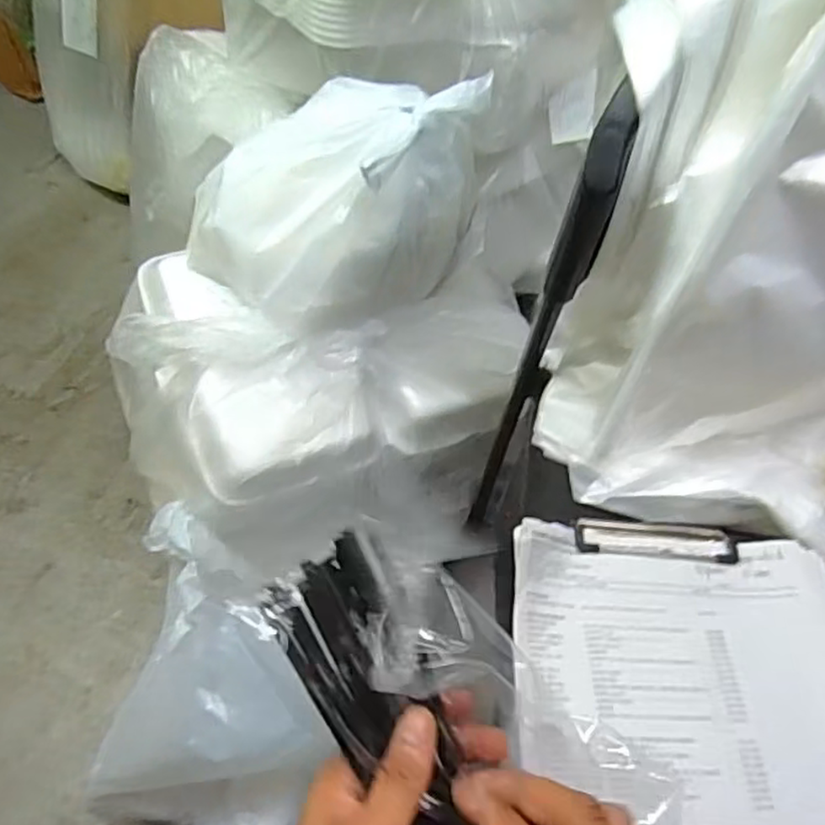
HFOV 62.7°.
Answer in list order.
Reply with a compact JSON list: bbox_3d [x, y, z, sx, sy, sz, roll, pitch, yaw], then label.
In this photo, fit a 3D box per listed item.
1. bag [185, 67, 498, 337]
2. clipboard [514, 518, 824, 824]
[{"bbox_3d":[-0.069,-0.203,0.638,0.178,0.182,0.220,34,57,20],"label":"bag"},{"bbox_3d":[0.172,0.194,0.390,0.220,0.024,0.285,5,52,-2],"label":"clipboard"}]

